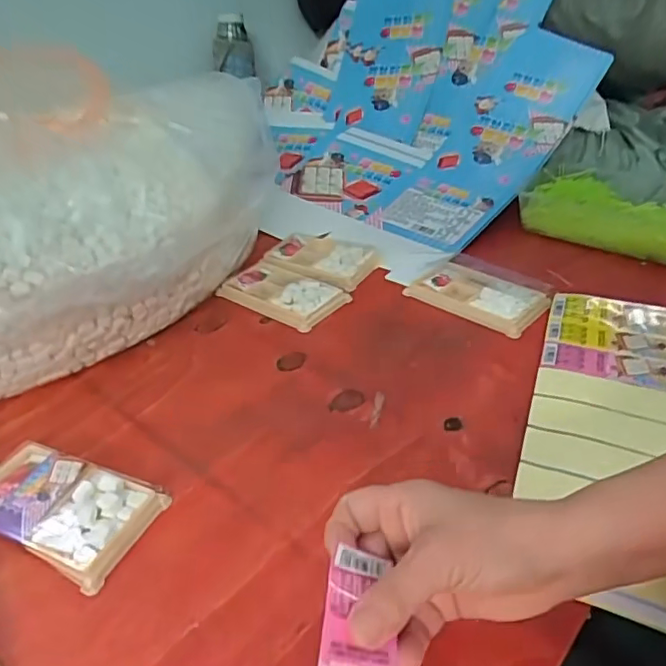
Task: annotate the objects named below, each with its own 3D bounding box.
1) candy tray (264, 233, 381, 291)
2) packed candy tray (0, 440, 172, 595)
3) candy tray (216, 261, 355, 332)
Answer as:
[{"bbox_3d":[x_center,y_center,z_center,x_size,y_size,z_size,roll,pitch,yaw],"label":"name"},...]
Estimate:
[{"bbox_3d":[-0.014,-0.092,0.688,0.133,0.016,0.084,22,42,30],"label":"candy tray"},{"bbox_3d":[-0.198,0.120,0.401,0.137,0.021,0.076,13,38,19],"label":"packed candy tray"},{"bbox_3d":[-0.056,-0.047,0.631,0.135,0.016,0.078,21,41,29],"label":"candy tray"}]

